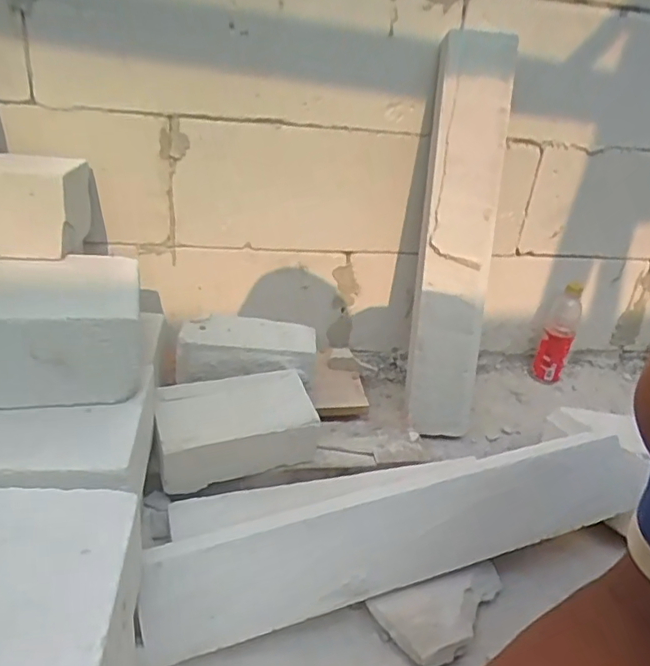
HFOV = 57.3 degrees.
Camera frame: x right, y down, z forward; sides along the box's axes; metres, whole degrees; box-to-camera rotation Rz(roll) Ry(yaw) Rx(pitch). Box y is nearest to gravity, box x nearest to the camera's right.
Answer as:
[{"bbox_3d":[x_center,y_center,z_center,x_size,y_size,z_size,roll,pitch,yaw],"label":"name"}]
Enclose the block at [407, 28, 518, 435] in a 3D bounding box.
[{"bbox_3d":[0.205,-0.144,0.913,0.112,0.614,0.058,6,5,1],"label":"block"}]

